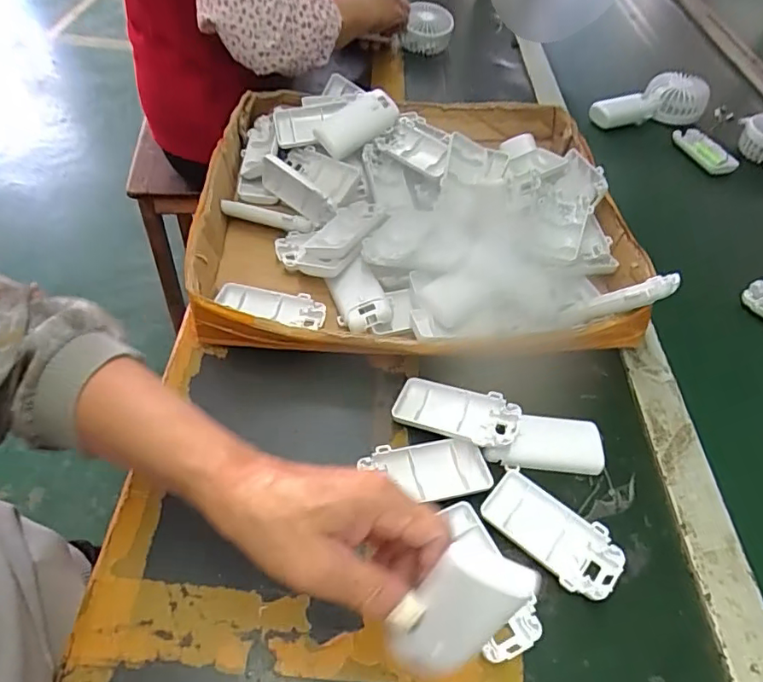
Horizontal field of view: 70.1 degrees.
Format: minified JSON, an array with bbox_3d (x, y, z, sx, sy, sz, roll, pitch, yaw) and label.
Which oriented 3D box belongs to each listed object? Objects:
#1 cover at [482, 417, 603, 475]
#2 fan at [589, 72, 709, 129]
[{"bbox_3d":[0.129,0.081,0.428,0.095,0.021,0.042,1,50,-4],"label":"cover"},{"bbox_3d":[0.391,-0.359,0.801,0.167,0.044,0.086,-6,51,-10],"label":"fan"}]

